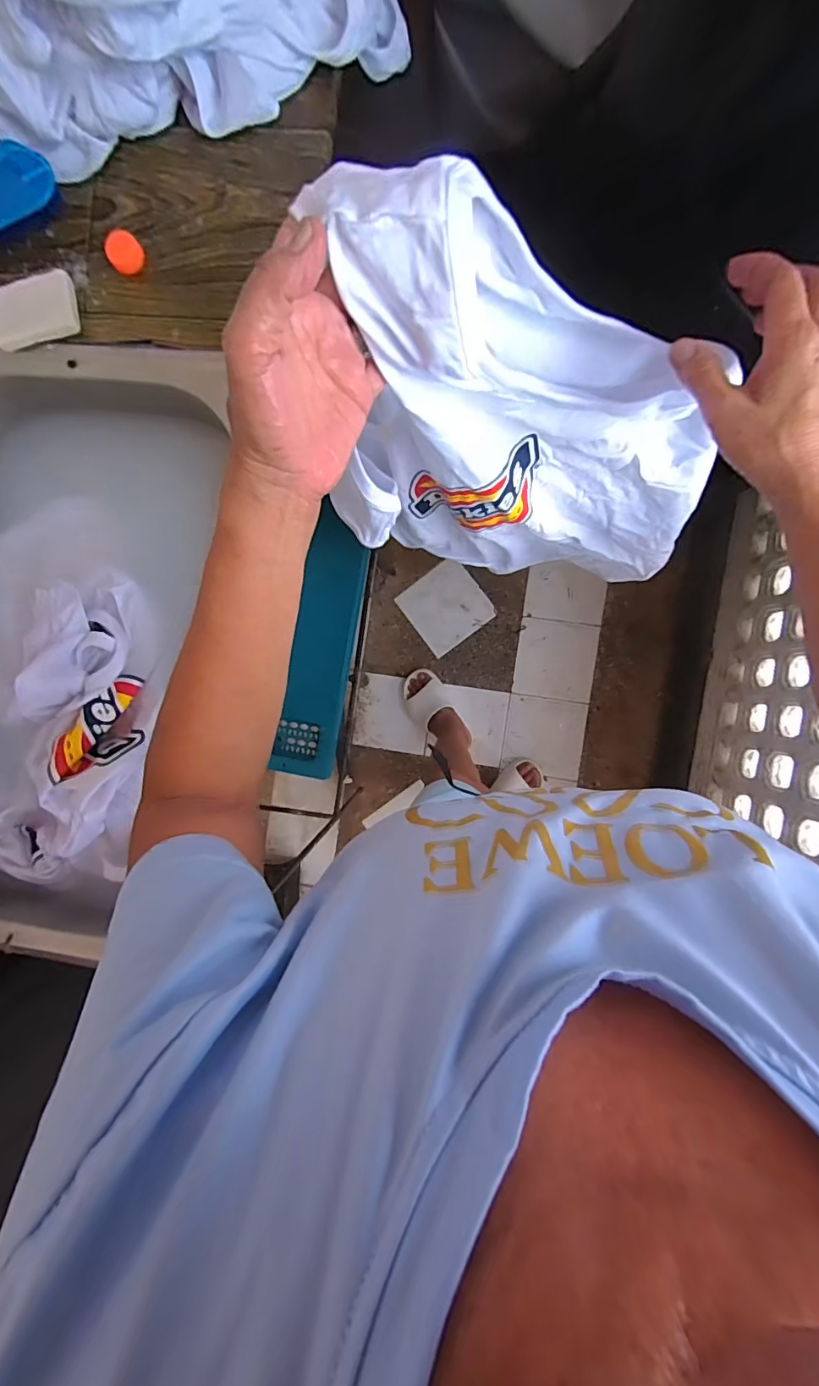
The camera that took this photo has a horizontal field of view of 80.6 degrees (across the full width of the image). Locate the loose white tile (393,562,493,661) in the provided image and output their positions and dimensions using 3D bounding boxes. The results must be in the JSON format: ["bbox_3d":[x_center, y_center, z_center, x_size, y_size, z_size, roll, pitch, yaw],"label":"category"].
[{"bbox_3d":[0.096,-0.227,1.273,0.194,0.016,0.196,-37,87,4],"label":"loose white tile"}]

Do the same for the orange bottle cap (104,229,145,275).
[{"bbox_3d":[-0.273,-0.421,0.462,0.032,0.019,0.027,-37,87,4],"label":"orange bottle cap"}]

